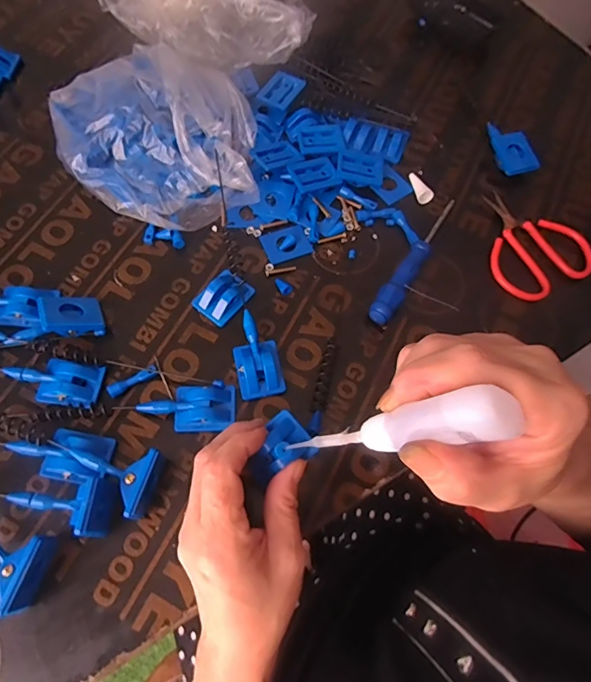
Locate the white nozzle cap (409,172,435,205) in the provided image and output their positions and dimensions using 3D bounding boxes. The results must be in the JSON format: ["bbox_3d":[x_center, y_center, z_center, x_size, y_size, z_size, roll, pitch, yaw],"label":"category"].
[{"bbox_3d":[0.119,-0.148,0.433,0.013,0.012,0.037,-18,68,-10],"label":"white nozzle cap"}]

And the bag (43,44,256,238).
[{"bbox_3d":[-0.128,-0.197,0.421,0.170,0.052,0.214,-30,71,-14],"label":"bag"}]

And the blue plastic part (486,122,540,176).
[{"bbox_3d":[0.211,-0.193,0.450,0.032,0.020,0.067,-15,68,-8],"label":"blue plastic part"}]

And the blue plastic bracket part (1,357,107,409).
[{"bbox_3d":[-0.181,0.030,0.339,0.067,0.013,0.033,8,67,1],"label":"blue plastic bracket part"}]

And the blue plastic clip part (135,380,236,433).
[{"bbox_3d":[-0.079,0.049,0.338,0.067,0.014,0.035,-4,67,-4],"label":"blue plastic clip part"}]

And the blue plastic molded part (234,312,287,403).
[{"bbox_3d":[-0.031,0.011,0.356,0.034,0.015,0.067,-12,68,-7],"label":"blue plastic molded part"}]

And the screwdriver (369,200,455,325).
[{"bbox_3d":[0.105,-0.074,0.395,0.019,0.021,0.151,30,69,10],"label":"screwdriver"}]

